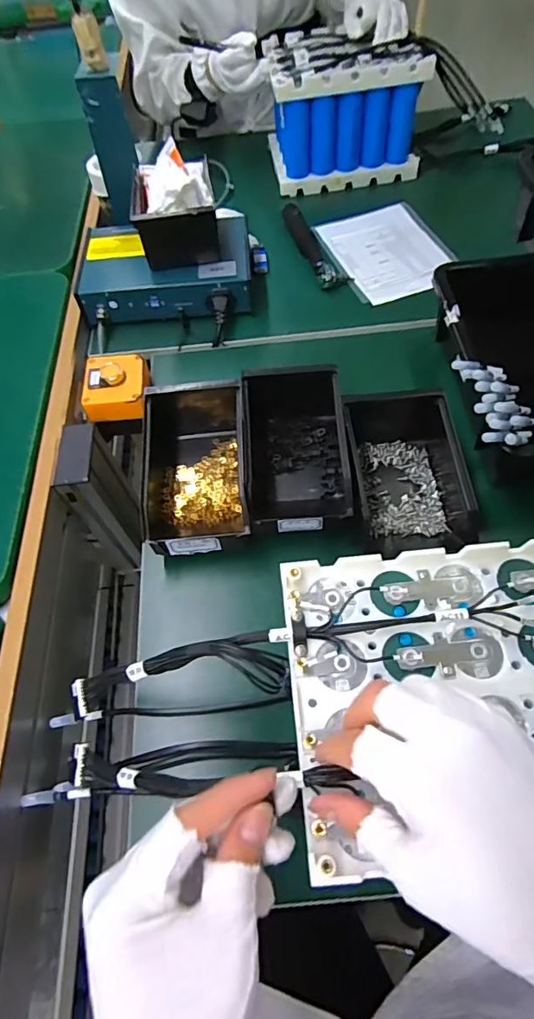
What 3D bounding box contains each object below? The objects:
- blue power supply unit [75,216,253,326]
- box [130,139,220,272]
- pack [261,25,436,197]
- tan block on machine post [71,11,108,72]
[{"bbox_3d":[-0.137,-0.331,0.695,0.229,0.065,0.159,-4,60,2],"label":"blue power supply unit"},{"bbox_3d":[-0.121,-0.398,0.651,0.097,0.087,0.135,-9,60,-2],"label":"box"},{"bbox_3d":[0.121,-0.652,0.814,0.222,0.151,0.178,-8,59,-1],"label":"pack"},{"bbox_3d":[-0.221,-0.583,0.621,0.030,0.051,0.021,-14,60,-4],"label":"tan block on machine post"}]

